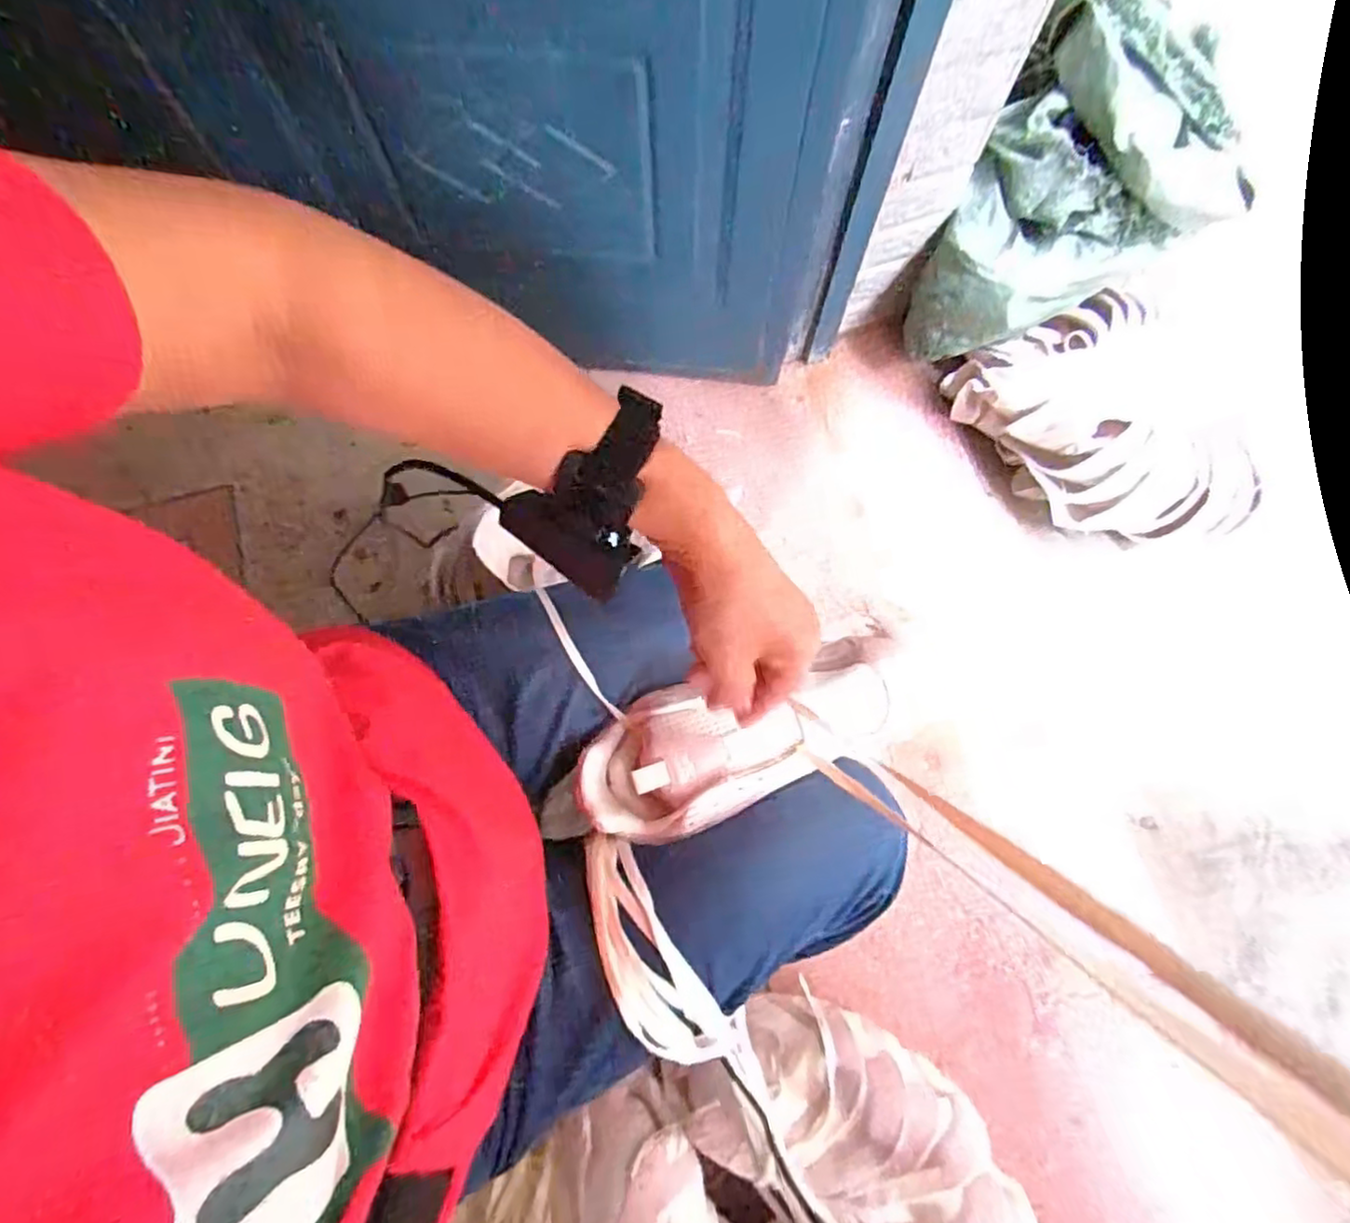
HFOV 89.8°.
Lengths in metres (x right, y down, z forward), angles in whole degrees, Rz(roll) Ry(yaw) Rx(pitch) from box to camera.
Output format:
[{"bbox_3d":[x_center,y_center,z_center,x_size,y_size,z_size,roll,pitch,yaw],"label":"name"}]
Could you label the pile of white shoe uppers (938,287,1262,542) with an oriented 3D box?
[{"bbox_3d":[0.612,-0.256,0.961,0.289,0.135,0.395,-28,77,-7],"label":"pile of white shoe uppers"}]

